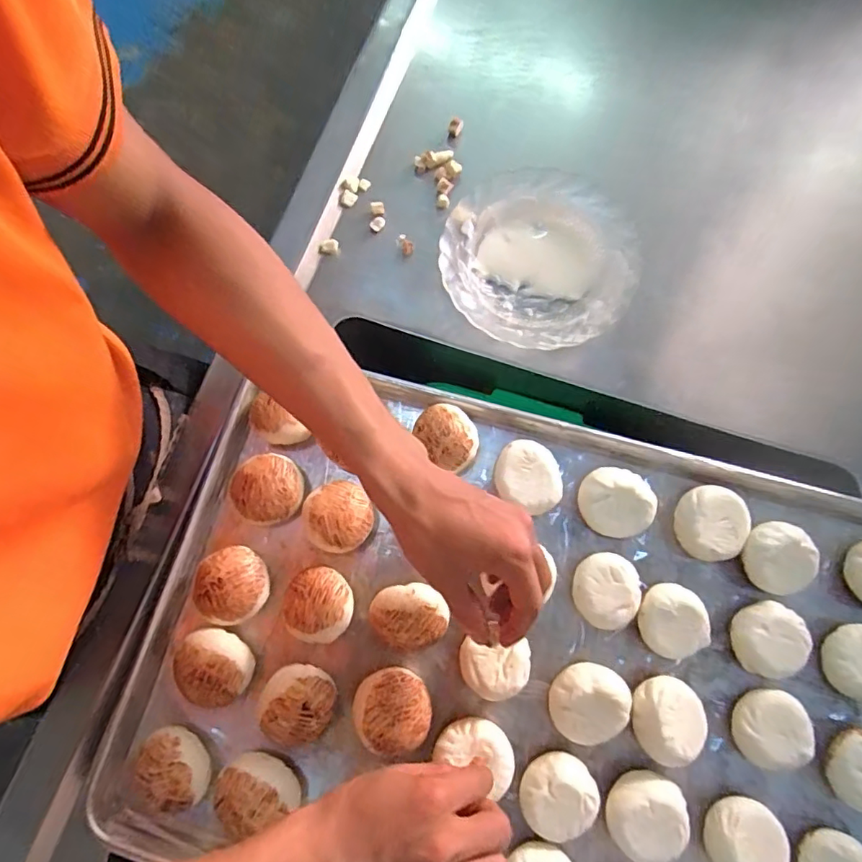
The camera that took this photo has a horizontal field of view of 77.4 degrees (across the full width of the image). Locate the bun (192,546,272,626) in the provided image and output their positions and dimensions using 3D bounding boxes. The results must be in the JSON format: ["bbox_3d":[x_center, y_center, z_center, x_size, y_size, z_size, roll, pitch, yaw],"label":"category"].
[{"bbox_3d":[-0.160,0.127,0.440,0.055,0.042,0.055,0,75,1],"label":"bun"}]

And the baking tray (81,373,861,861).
[{"bbox_3d":[0.077,0.184,0.417,0.604,0.045,0.393,15,76,5],"label":"baking tray"}]

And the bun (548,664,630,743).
[{"bbox_3d":[0.118,0.207,0.409,0.054,0.036,0.055,13,76,4],"label":"bun"}]

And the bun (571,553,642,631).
[{"bbox_3d":[0.139,0.127,0.432,0.049,0.030,0.056,24,77,7],"label":"bun"}]

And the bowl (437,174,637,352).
[{"bbox_3d":[0.102,-0.163,0.514,0.178,0.033,0.181,23,77,7],"label":"bowl"}]

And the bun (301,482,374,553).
[{"bbox_3d":[-0.076,0.074,0.452,0.053,0.046,0.053,0,75,1],"label":"bun"}]

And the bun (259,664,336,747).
[{"bbox_3d":[-0.101,0.210,0.415,0.056,0.043,0.052,0,75,1],"label":"bun"}]

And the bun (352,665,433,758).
[{"bbox_3d":[-0.028,0.212,0.411,0.055,0.047,0.054,0,75,1],"label":"bun"}]

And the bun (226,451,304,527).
[{"bbox_3d":[-0.138,0.051,0.461,0.057,0.043,0.052,0,75,1],"label":"bun"}]

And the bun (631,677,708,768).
[{"bbox_3d":[0.179,0.218,0.408,0.051,0.037,0.057,1,75,1],"label":"bun"}]

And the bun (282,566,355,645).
[{"bbox_3d":[-0.088,0.140,0.435,0.053,0.045,0.055,0,75,1],"label":"bun"}]

